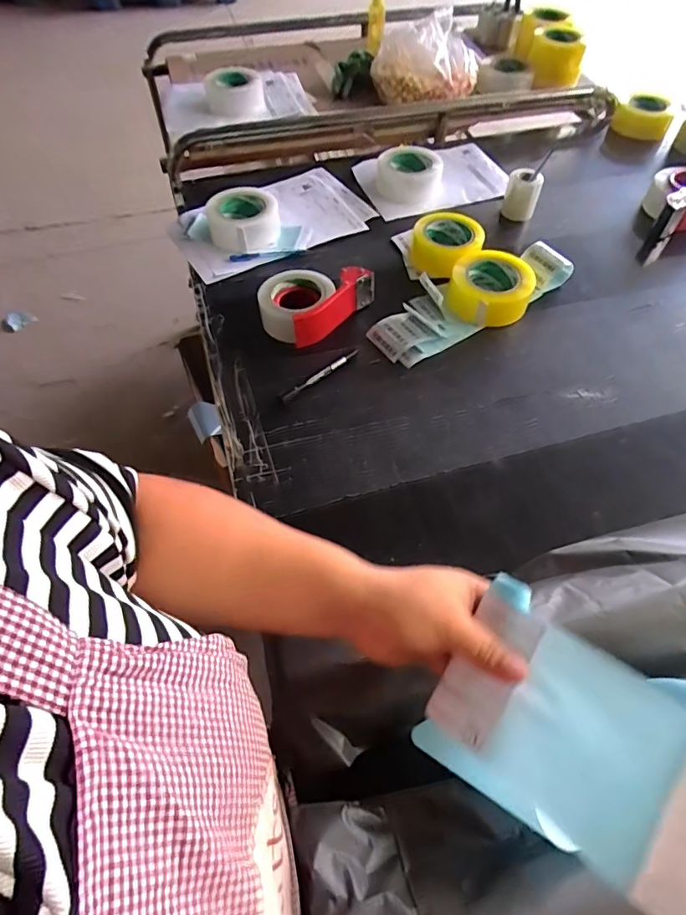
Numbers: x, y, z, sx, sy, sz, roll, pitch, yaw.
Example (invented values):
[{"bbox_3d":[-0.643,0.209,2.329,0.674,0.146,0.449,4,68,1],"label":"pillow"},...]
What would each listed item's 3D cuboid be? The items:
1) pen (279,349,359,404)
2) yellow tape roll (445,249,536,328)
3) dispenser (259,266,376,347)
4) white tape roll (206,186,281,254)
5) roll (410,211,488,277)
[{"bbox_3d":[-0.030,-0.117,0.704,0.140,0.016,0.013,-36,63,-23],"label":"pen"},{"bbox_3d":[0.230,-0.262,0.783,0.119,0.058,0.124,0,55,0],"label":"yellow tape roll"},{"bbox_3d":[-0.050,-0.245,0.763,0.116,0.065,0.167,37,63,22],"label":"dispenser"},{"bbox_3d":[-0.182,-0.429,0.894,0.119,0.057,0.123,0,55,0],"label":"white tape roll"},{"bbox_3d":[0.175,-0.357,0.849,0.113,0.057,0.121,0,55,0],"label":"roll"}]

